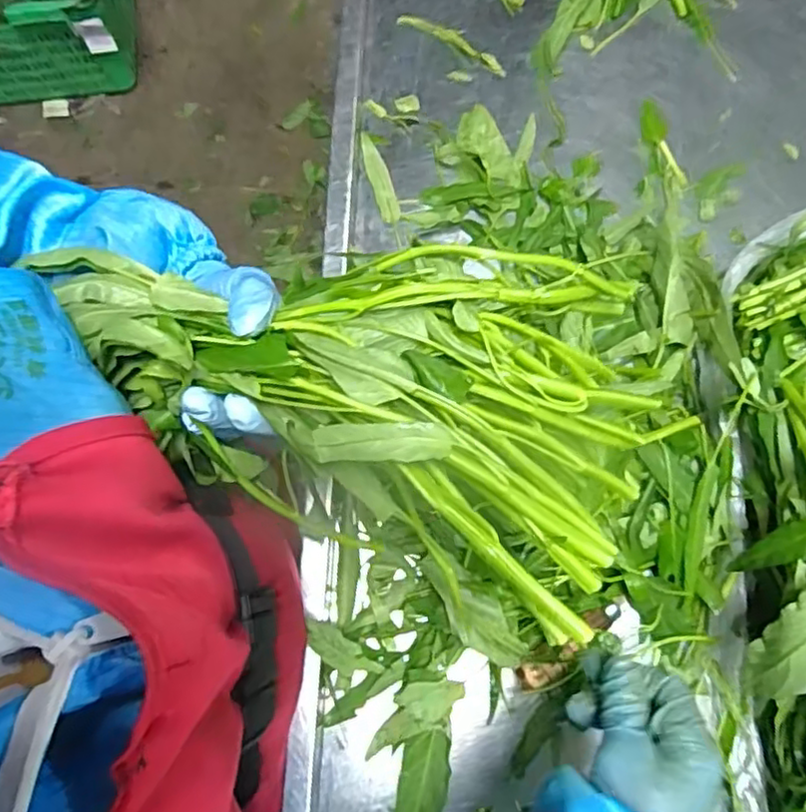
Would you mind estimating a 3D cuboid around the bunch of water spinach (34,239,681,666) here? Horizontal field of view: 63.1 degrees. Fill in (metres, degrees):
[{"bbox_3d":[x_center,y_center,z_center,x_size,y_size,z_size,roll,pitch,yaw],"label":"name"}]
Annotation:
[{"bbox_3d":[-0.014,-0.023,0.348,0.295,0.103,0.188,28,79,6],"label":"bunch of water spinach"}]

